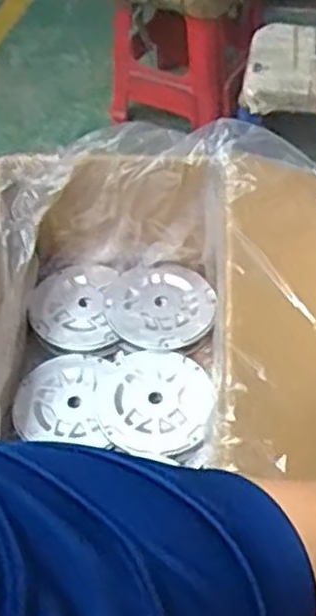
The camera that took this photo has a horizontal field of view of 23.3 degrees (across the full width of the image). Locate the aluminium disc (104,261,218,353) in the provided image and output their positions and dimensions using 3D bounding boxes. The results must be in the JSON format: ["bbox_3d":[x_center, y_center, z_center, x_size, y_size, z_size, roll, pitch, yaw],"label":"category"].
[{"bbox_3d":[0.004,-0.004,0.954,0.133,0.014,0.124,-2,50,3],"label":"aluminium disc"}]

